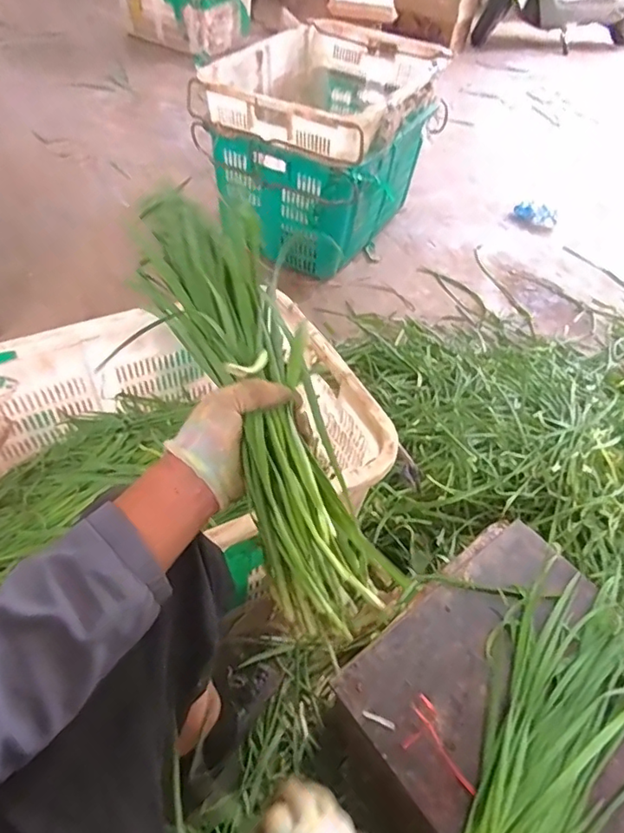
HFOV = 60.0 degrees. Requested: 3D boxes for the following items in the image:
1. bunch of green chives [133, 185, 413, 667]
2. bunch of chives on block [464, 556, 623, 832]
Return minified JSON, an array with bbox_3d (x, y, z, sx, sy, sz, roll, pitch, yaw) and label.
[{"bbox_3d":[-0.046,-0.025,0.482,0.098,0.087,0.423,-20,77,-19],"label":"bunch of green chives"},{"bbox_3d":[0.271,0.351,0.607,0.445,0.031,0.206,-34,60,-30],"label":"bunch of chives on block"}]

